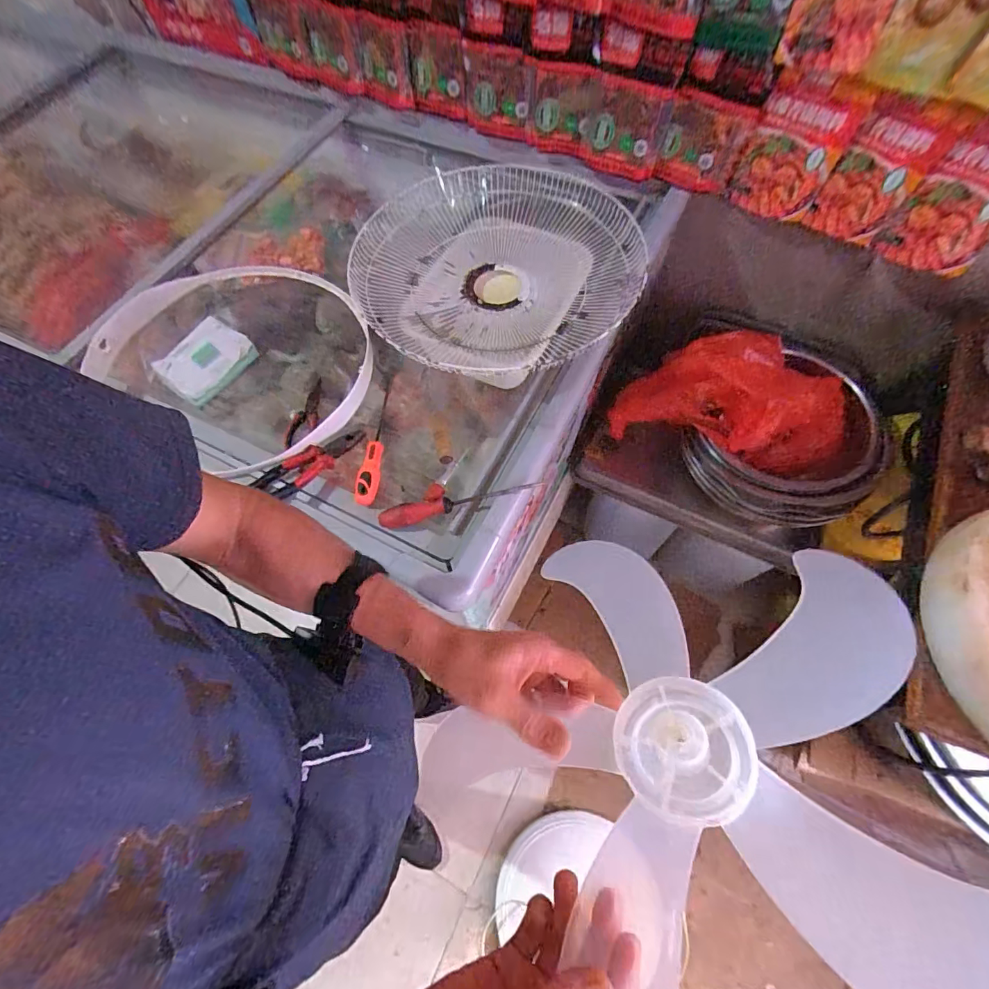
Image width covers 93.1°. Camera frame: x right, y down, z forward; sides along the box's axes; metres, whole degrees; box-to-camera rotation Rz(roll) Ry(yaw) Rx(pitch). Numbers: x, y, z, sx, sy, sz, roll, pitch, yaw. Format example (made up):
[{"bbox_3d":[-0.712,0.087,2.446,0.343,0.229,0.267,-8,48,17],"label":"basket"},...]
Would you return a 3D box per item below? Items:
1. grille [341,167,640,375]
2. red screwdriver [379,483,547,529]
[{"bbox_3d":[-0.037,-0.402,0.790,0.433,0.080,0.537,-37,69,-14],"label":"grille"},{"bbox_3d":[-0.051,0.012,0.693,0.241,0.036,0.031,-10,65,-2],"label":"red screwdriver"}]

